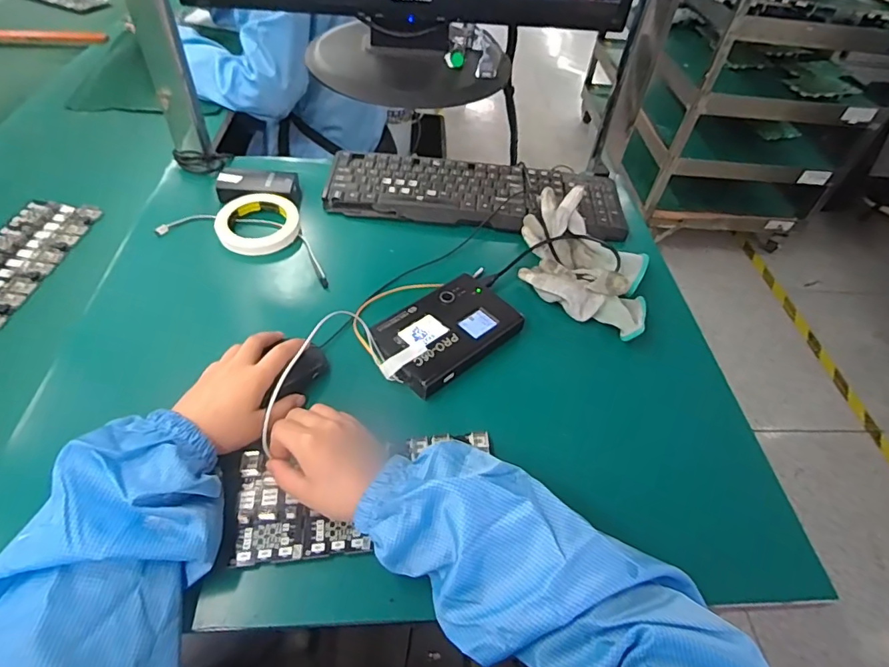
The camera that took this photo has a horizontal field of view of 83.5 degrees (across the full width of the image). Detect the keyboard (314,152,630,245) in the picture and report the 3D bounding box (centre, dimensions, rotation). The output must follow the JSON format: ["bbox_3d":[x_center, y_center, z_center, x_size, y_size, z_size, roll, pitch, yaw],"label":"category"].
[{"bbox_3d":[0.046,-0.207,0.735,0.428,0.024,0.144,5,49,0],"label":"keyboard"}]

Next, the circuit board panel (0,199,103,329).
[{"bbox_3d":[-0.537,-0.095,0.626,0.101,0.012,0.222,6,49,-1],"label":"circuit board panel"}]

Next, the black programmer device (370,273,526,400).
[{"bbox_3d":[0.002,-0.004,0.555,0.170,0.024,0.101,-31,59,-28],"label":"black programmer device"}]

